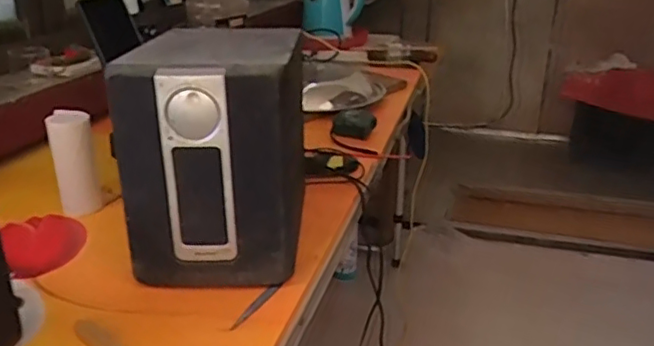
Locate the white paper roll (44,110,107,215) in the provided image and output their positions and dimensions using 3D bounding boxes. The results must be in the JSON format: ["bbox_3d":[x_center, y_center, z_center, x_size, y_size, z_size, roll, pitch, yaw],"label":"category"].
[{"bbox_3d":[-0.323,-0.016,0.785,0.054,0.126,0.052,-7,24,-17],"label":"white paper roll"}]

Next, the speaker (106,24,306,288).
[{"bbox_3d":[-0.114,-0.032,0.660,0.171,0.215,0.225,-1,23,-3],"label":"speaker"}]

